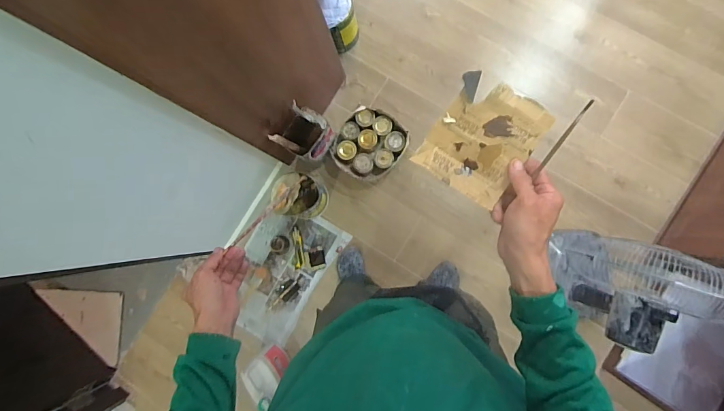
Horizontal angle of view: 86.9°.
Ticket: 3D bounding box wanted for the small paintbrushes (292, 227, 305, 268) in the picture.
[{"bbox_3d":[-0.251,0.170,1.516,0.037,0.023,0.160,-5,85,8],"label":"small paintbrushes"}]

